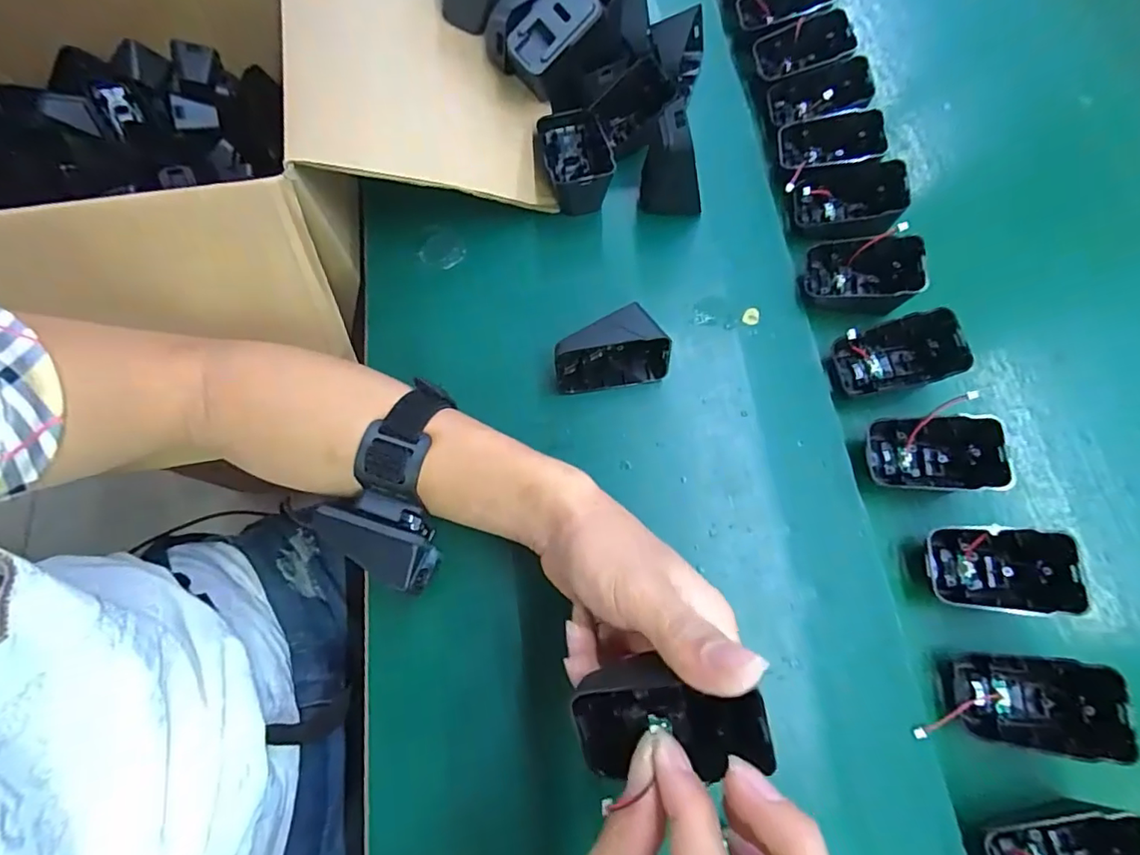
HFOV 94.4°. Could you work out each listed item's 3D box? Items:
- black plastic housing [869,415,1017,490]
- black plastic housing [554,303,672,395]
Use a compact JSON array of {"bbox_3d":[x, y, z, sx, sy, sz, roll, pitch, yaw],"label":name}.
[{"bbox_3d":[0.216,0.017,0.314,0.061,0.035,0.042,7,72,1],"label":"black plastic housing"},{"bbox_3d":[0.025,-0.049,0.332,0.069,0.032,0.040,-9,72,-4],"label":"black plastic housing"}]

